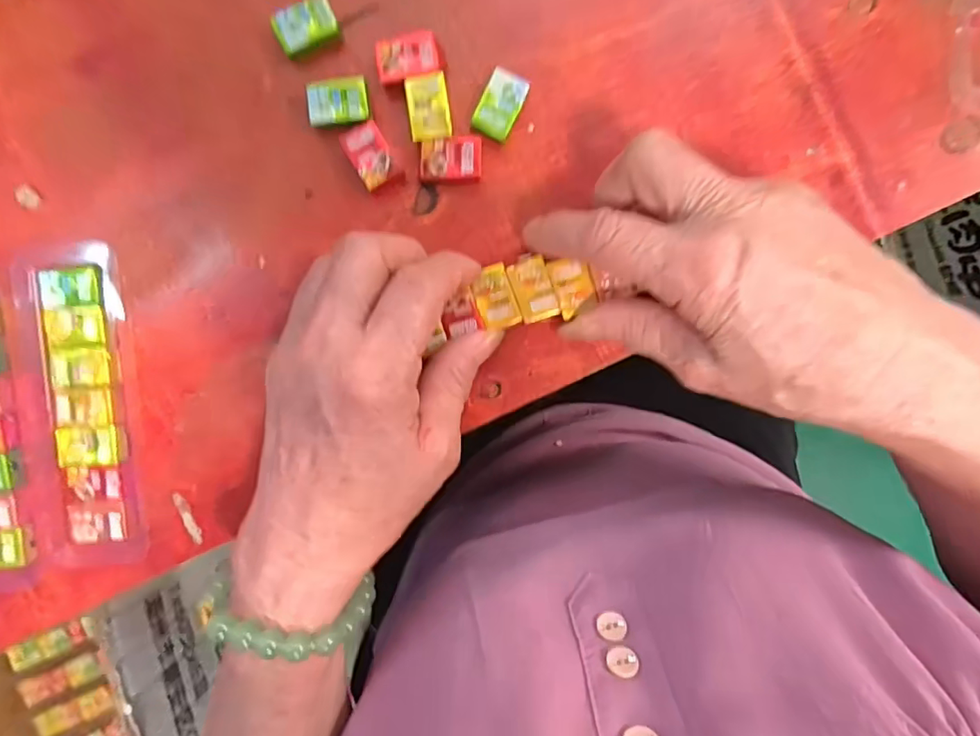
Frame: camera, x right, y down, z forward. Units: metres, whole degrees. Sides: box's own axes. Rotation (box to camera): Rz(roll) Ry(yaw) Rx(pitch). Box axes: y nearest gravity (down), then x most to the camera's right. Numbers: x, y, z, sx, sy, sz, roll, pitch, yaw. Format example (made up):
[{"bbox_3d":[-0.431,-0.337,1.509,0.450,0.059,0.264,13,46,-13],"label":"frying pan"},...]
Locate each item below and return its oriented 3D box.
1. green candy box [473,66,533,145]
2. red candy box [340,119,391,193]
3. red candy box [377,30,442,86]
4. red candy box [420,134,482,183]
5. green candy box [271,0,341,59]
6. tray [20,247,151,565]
[{"bbox_3d":[0.004,-0.110,0.224,0.016,0.009,0.026,27,93,0],"label":"green candy box"},{"bbox_3d":[-0.051,-0.090,0.225,0.016,0.008,0.026,-29,92,2],"label":"red candy box"},{"bbox_3d":[-0.034,-0.130,0.223,0.026,0.009,0.019,-9,92,2],"label":"red candy box"},{"bbox_3d":[-0.016,-0.088,0.225,0.026,0.009,0.018,-2,93,1],"label":"red candy box"},{"bbox_3d":[-0.077,-0.144,0.223,0.026,0.010,0.018,-26,92,2],"label":"green candy box"},{"bbox_3d":[-0.180,0.018,0.232,0.049,0.009,0.139,-2,93,1],"label":"tray"}]

